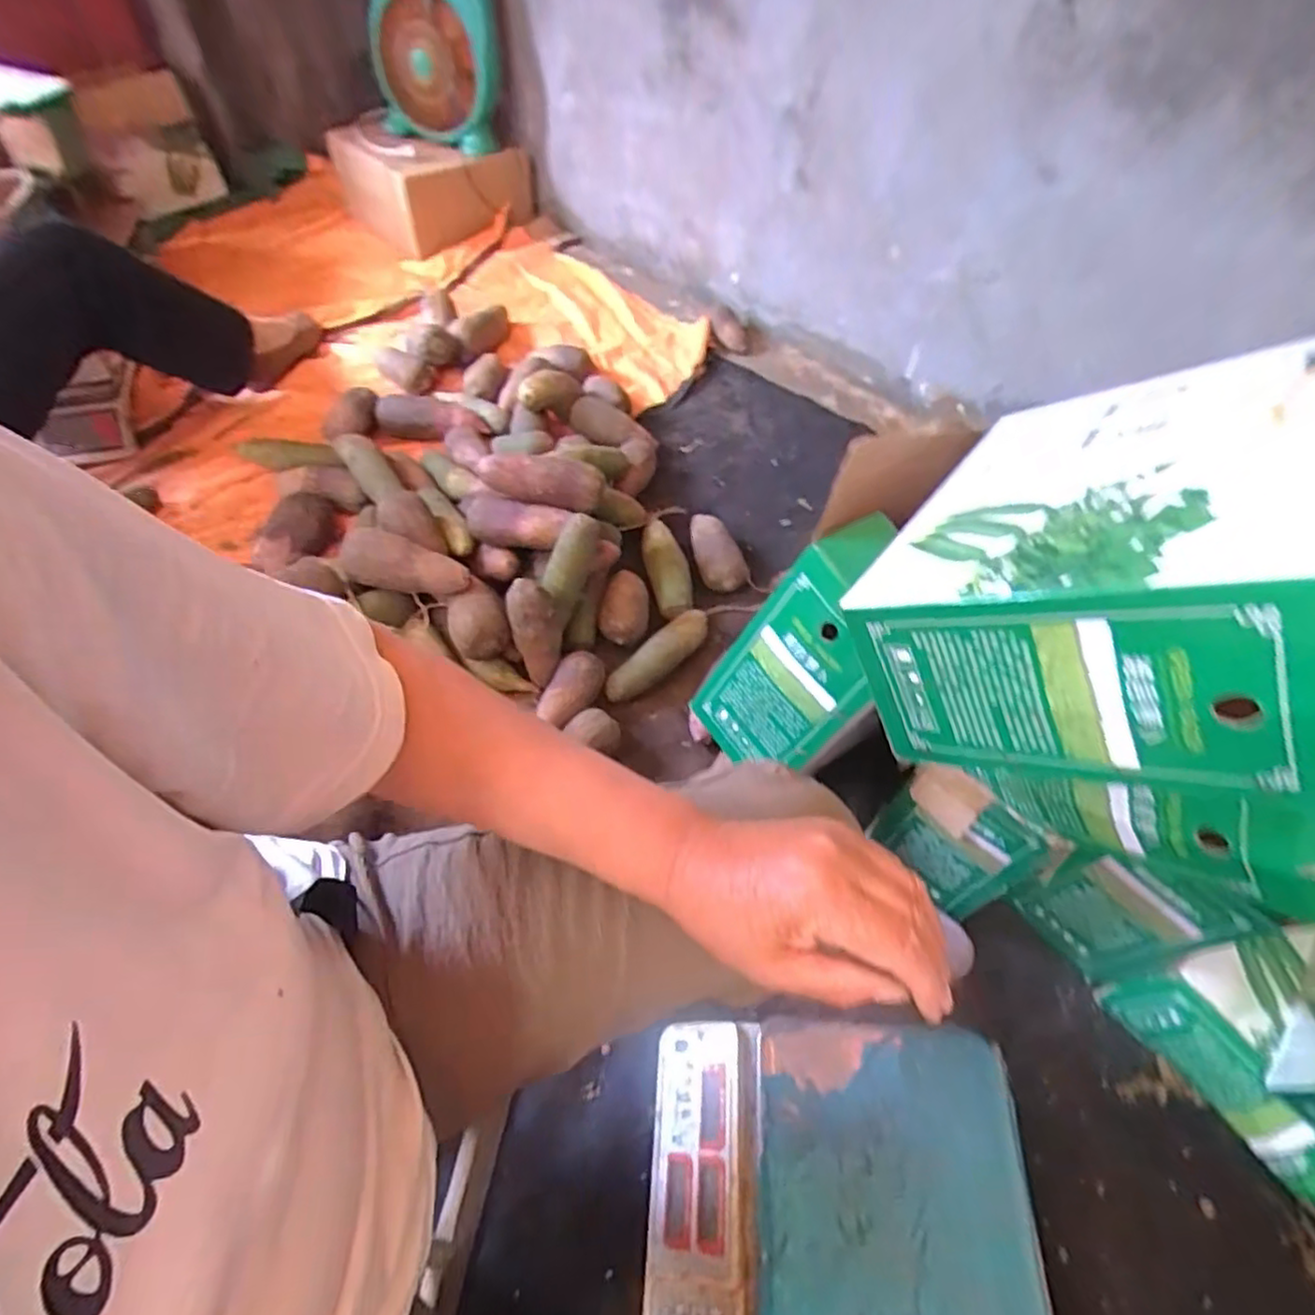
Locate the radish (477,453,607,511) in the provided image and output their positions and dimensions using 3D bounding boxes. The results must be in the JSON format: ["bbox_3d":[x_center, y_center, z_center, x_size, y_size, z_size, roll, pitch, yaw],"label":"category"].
[{"bbox_3d":[-0.163,-0.251,0.966,0.173,0.055,0.053,12,54,6],"label":"radish"}]

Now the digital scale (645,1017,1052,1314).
[{"bbox_3d":[0.156,0.508,0.594,0.318,0.099,0.330,4,53,1],"label":"digital scale"}]

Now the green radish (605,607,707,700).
[{"bbox_3d":[0.007,-0.002,0.998,0.054,0.043,0.201,37,60,23],"label":"green radish"}]

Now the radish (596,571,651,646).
[{"bbox_3d":[-0.048,-0.085,1.028,0.071,0.058,0.118,4,53,1],"label":"radish"}]

